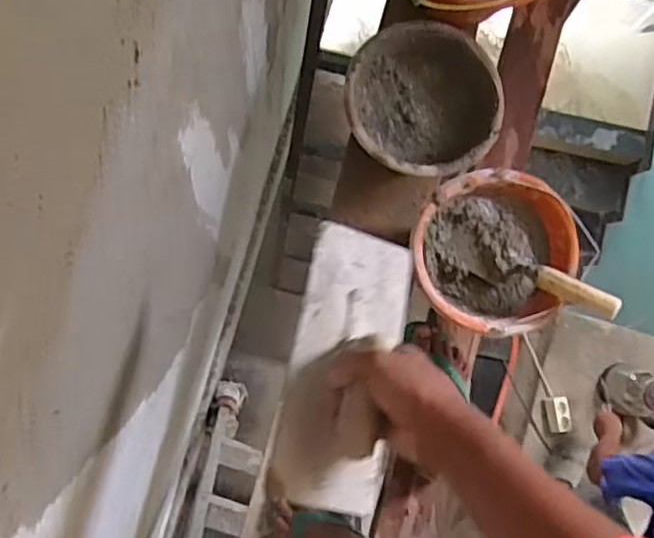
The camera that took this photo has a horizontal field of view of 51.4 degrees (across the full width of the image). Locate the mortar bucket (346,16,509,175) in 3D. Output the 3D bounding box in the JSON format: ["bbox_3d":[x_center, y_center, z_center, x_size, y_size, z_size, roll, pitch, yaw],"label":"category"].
[{"bbox_3d":[0.149,-0.269,1.104,0.239,0.139,0.252,0,89,-6],"label":"mortar bucket"}]

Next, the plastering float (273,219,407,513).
[{"bbox_3d":[0.021,0.081,0.630,0.112,0.077,0.264,14,69,-5],"label":"plastering float"}]

